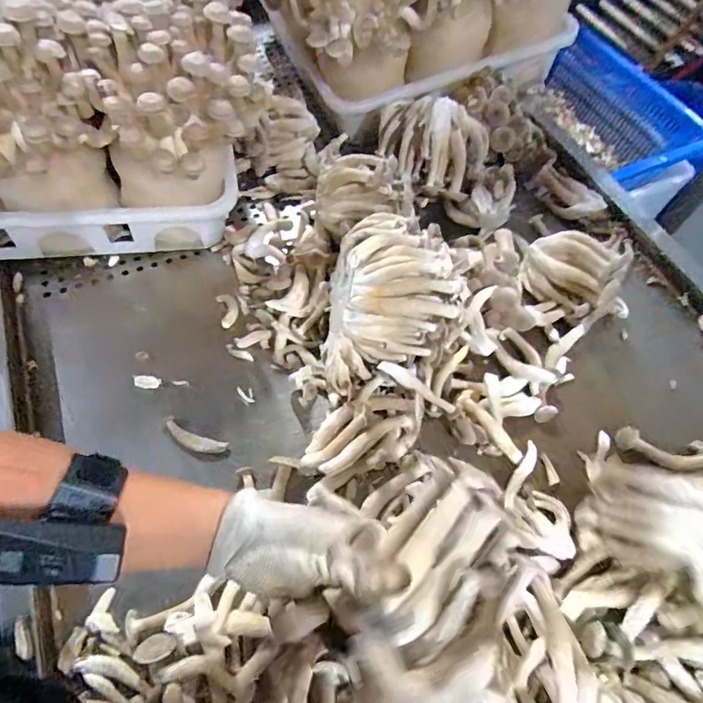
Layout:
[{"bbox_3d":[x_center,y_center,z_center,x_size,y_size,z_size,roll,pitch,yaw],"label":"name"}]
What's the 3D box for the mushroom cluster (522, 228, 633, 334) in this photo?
[{"bbox_3d":[0.280,-0.100,0.591,0.075,0.090,0.125,-28,66,-16],"label":"mushroom cluster"}]

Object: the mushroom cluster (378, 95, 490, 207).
[{"bbox_3d":[0.113,-0.290,0.681,0.158,0.098,0.113,11,61,4],"label":"mushroom cluster"}]

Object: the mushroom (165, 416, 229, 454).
[{"bbox_3d":[-0.175,0.095,0.525,0.075,0.011,0.023,22,63,9],"label":"mushroom"}]

